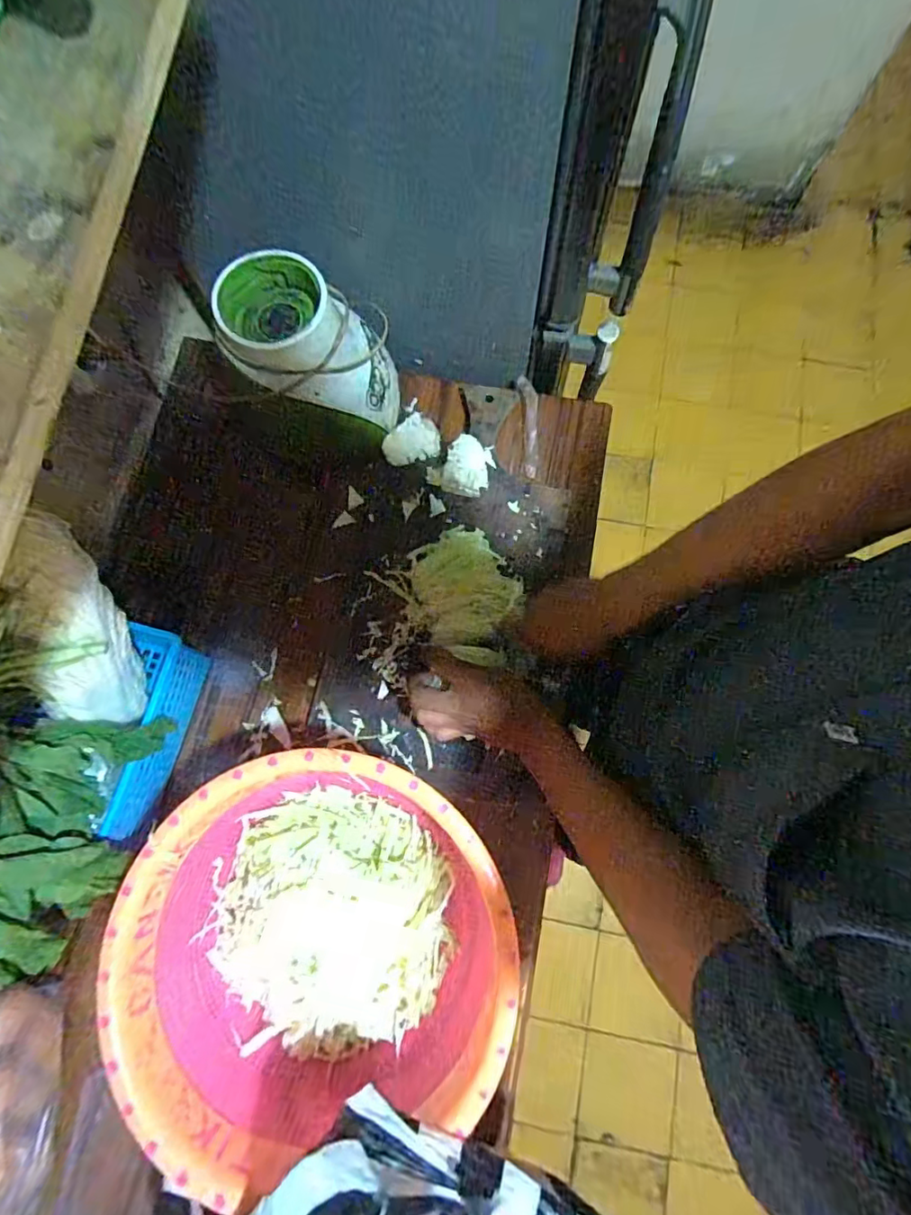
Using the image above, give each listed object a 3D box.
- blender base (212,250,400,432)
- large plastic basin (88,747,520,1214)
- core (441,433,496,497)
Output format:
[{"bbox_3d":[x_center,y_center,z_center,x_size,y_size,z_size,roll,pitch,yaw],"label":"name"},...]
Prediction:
[{"bbox_3d":[-0.150,-0.271,0.584,0.154,0.169,0.120,-14,77,-3],"label":"blender base"},{"bbox_3d":[-0.115,0.285,0.474,0.312,0.128,0.296,0,77,1],"label":"large plastic basin"},{"bbox_3d":[0.017,-0.170,0.635,0.052,0.036,0.073,17,77,5],"label":"core"}]

